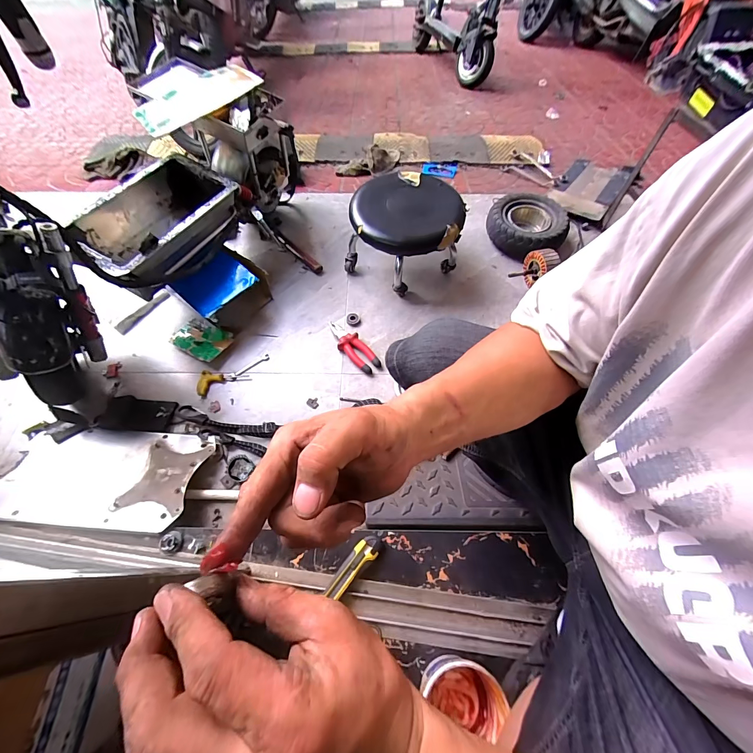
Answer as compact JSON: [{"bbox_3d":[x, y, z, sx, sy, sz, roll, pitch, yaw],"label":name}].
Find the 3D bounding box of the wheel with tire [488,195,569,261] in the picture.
[{"bbox_3d":[0.494,-0.496,1.119,0.241,0.088,0.238,0,61,0],"label":"wheel with tire"}]

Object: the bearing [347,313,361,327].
[{"bbox_3d":[-0.066,-0.162,0.974,0.039,0.019,0.038,0,61,0],"label":"bearing"}]

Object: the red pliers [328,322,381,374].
[{"bbox_3d":[-0.066,-0.087,0.920,0.067,0.024,0.192,-37,67,-19],"label":"red pliers"}]

